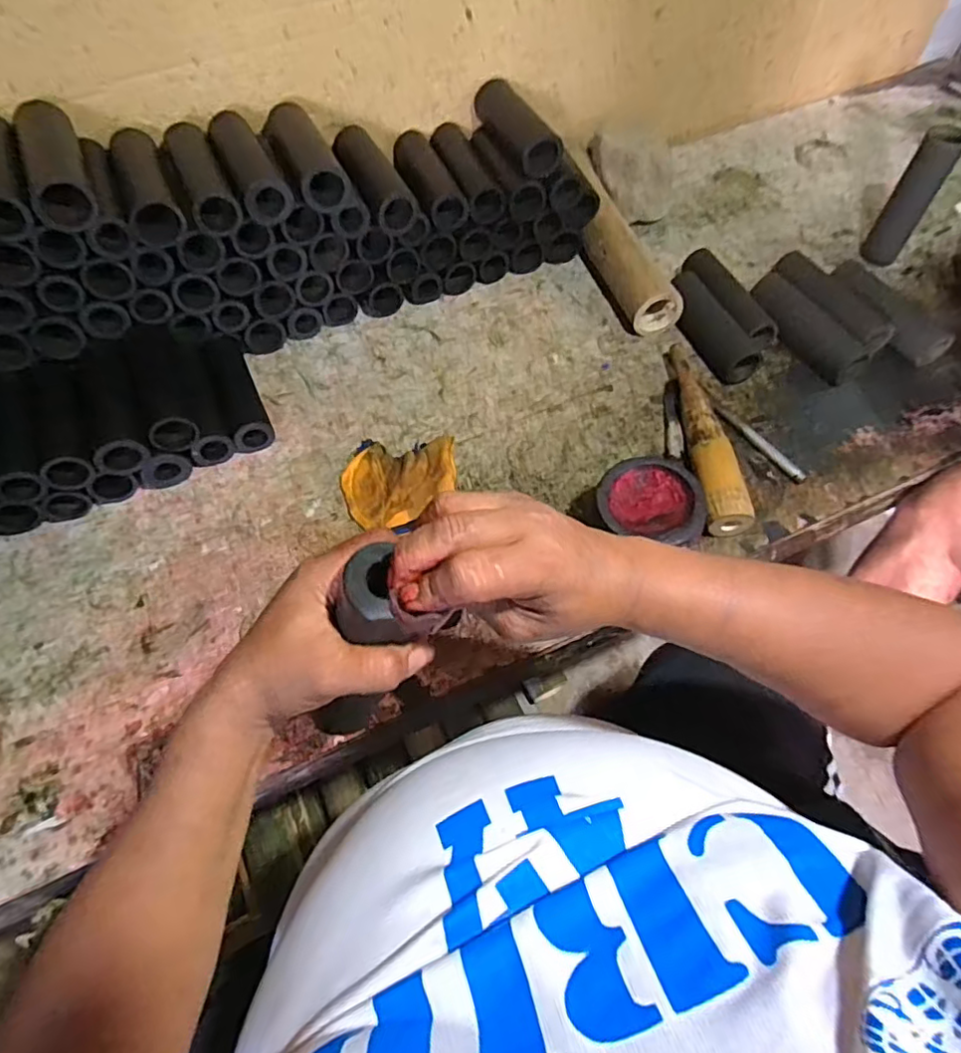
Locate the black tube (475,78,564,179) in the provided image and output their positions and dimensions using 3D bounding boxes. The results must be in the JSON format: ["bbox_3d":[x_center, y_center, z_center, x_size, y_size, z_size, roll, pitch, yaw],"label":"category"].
[{"bbox_3d":[0.055,-0.570,0.845,0.069,0.054,0.196,-19,59,-8],"label":"black tube"}]

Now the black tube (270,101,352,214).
[{"bbox_3d":[-0.220,-0.469,0.754,0.058,0.066,0.198,-23,60,-10],"label":"black tube"}]

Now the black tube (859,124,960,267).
[{"bbox_3d":[0.619,-0.472,0.851,0.056,0.176,0.041,26,64,18],"label":"black tube"}]

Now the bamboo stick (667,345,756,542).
[{"bbox_3d":[0.278,-0.118,0.735,0.052,0.045,0.292,-3,58,3],"label":"bamboo stick"}]

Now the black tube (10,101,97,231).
[{"bbox_3d":[-0.477,-0.411,0.666,0.059,0.055,0.188,-24,60,-10],"label":"black tube"}]

